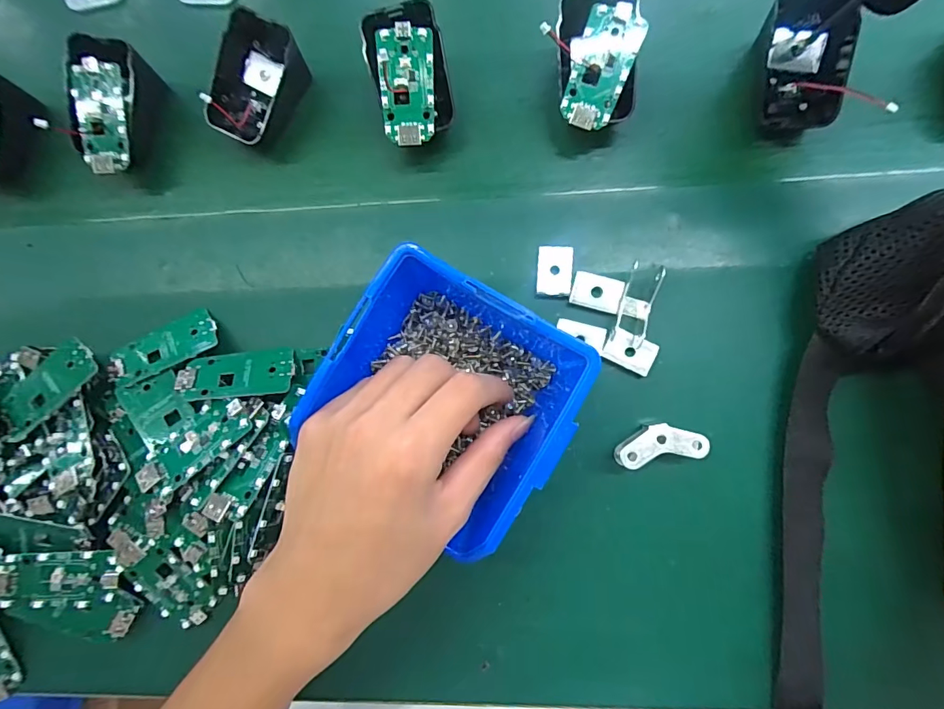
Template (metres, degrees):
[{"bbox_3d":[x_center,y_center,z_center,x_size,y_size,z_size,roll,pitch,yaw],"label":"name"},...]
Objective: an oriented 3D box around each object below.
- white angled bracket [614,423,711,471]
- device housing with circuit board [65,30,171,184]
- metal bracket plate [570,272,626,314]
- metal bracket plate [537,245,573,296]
[{"bbox_3d":[0.103,0.049,0.255,0.049,0.016,0.021,-11,83,4],"label":"white angled bracket"},{"bbox_3d":[-0.224,-0.149,0.287,0.049,0.043,0.076,9,85,6],"label":"device housing with circuit board"},{"bbox_3d":[0.073,-0.036,0.265,0.028,0.004,0.020,15,85,6],"label":"metal bracket plate"},{"bbox_3d":[0.048,-0.048,0.267,0.020,0.008,0.028,3,84,5],"label":"metal bracket plate"}]

